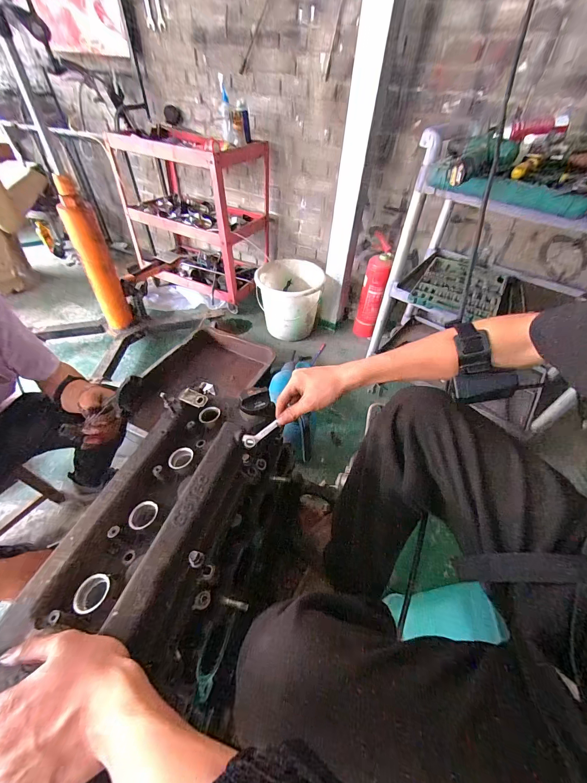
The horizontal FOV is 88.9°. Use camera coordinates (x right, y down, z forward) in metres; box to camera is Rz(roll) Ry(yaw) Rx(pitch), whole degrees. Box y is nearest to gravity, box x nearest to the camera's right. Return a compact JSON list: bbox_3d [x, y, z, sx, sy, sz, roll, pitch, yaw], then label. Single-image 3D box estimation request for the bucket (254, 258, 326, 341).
[{"bbox_3d":[-0.020,-0.459,1.549,0.309,0.311,0.324,3,47,-3],"label":"bucket"}]

